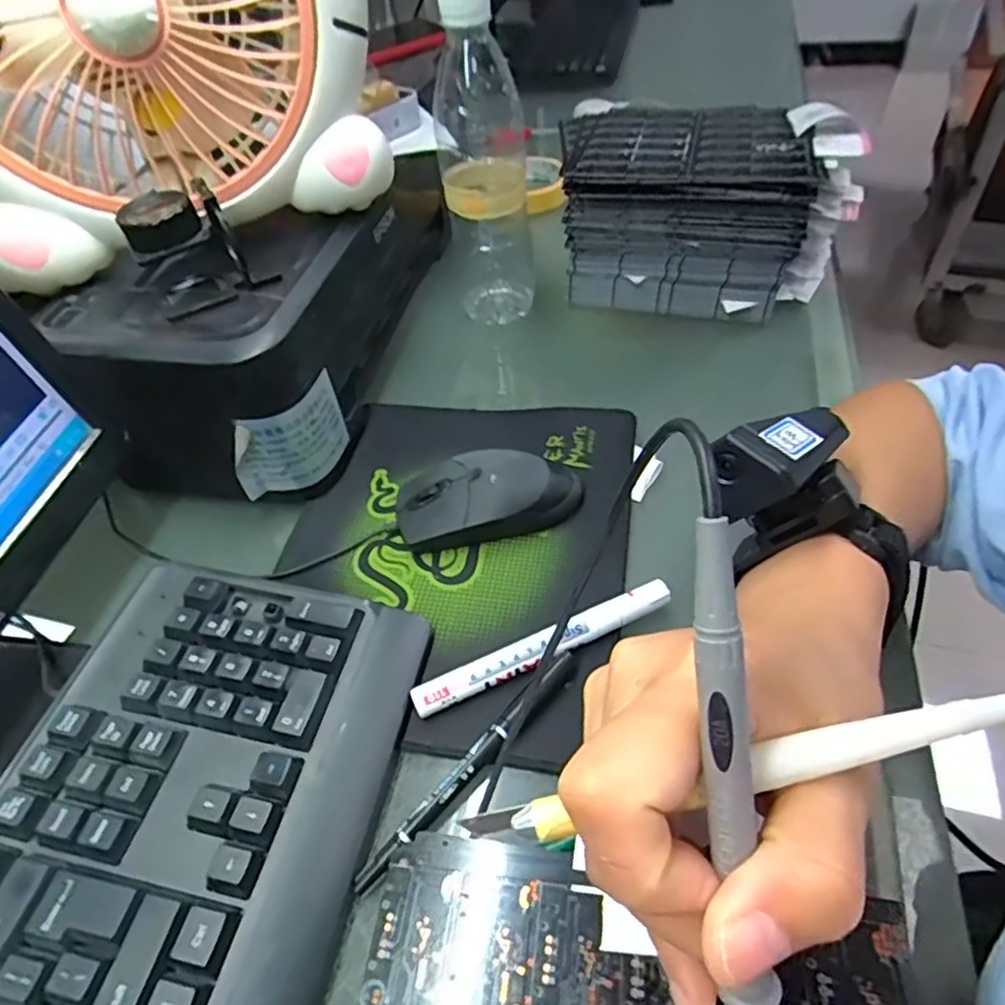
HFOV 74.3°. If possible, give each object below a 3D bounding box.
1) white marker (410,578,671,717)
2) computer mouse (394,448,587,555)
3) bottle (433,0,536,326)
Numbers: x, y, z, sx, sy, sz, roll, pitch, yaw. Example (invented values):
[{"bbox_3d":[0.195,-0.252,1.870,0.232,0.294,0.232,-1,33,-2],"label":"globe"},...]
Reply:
[{"bbox_3d":[0.022,0.073,0.340,0.142,0.015,0.014,-21,49,-13],"label":"white marker"},{"bbox_3d":[-0.007,-0.005,0.405,0.113,0.038,0.054,-5,50,-7],"label":"computer mouse"},{"bbox_3d":[-0.012,-0.244,0.499,0.063,0.225,0.061,-3,48,4],"label":"bottle"}]

